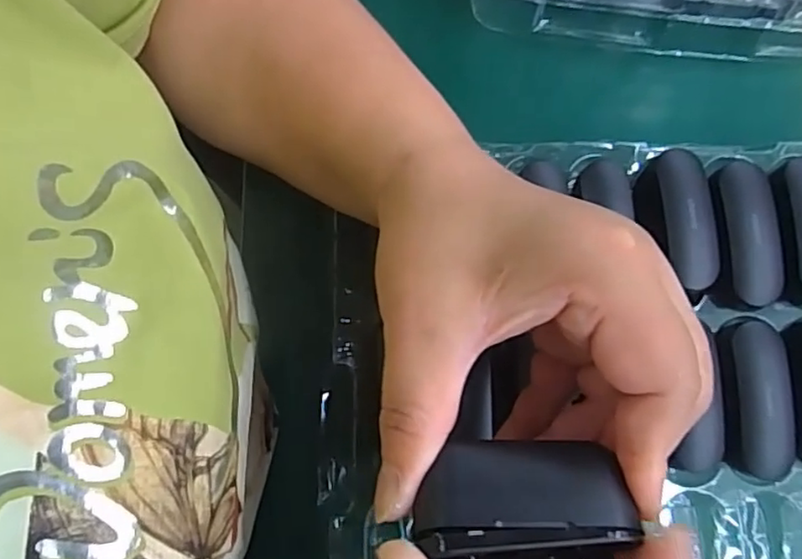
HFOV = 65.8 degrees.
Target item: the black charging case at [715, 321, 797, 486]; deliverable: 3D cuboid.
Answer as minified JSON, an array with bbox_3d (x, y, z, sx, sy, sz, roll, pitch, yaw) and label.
[{"bbox_3d":[0.152,0.055,0.276,0.024,0.037,0.066,-3,80,-1],"label":"black charging case"}]

